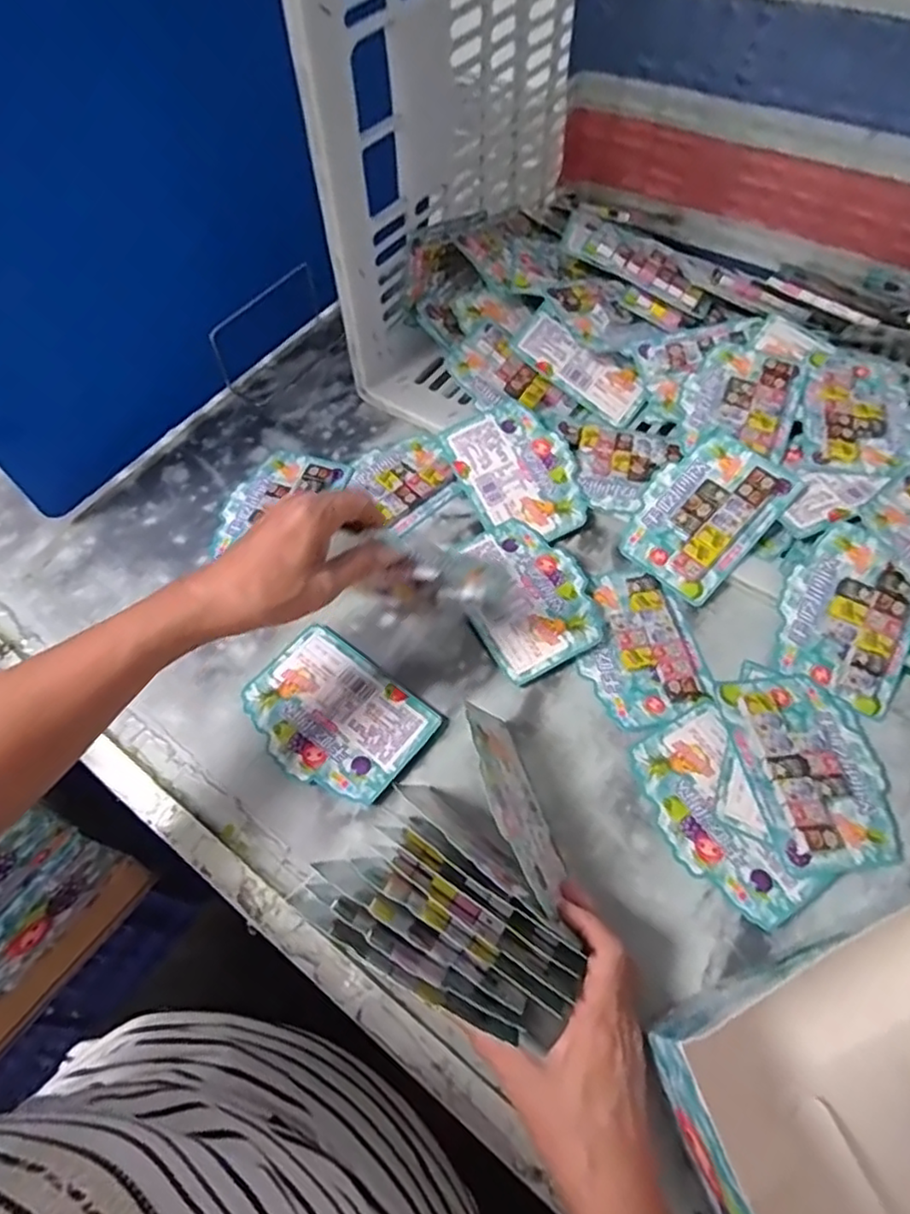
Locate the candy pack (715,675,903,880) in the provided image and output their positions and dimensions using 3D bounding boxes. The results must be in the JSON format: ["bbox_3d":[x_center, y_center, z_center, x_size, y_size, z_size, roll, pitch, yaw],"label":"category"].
[{"bbox_3d":[0.261,0.114,0.466,0.105,0.019,0.141,-8,60,-3],"label":"candy pack"}]

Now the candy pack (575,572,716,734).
[{"bbox_3d":[0.152,0.032,0.536,0.100,0.014,0.135,-16,61,-8],"label":"candy pack"}]

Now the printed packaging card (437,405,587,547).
[{"bbox_3d":[0.060,-0.124,0.605,0.102,0.008,0.140,-25,76,-6],"label":"printed packaging card"}]

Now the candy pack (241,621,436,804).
[{"bbox_3d":[-0.096,0.086,0.509,0.141,0.010,0.103,35,67,20],"label":"candy pack"}]

